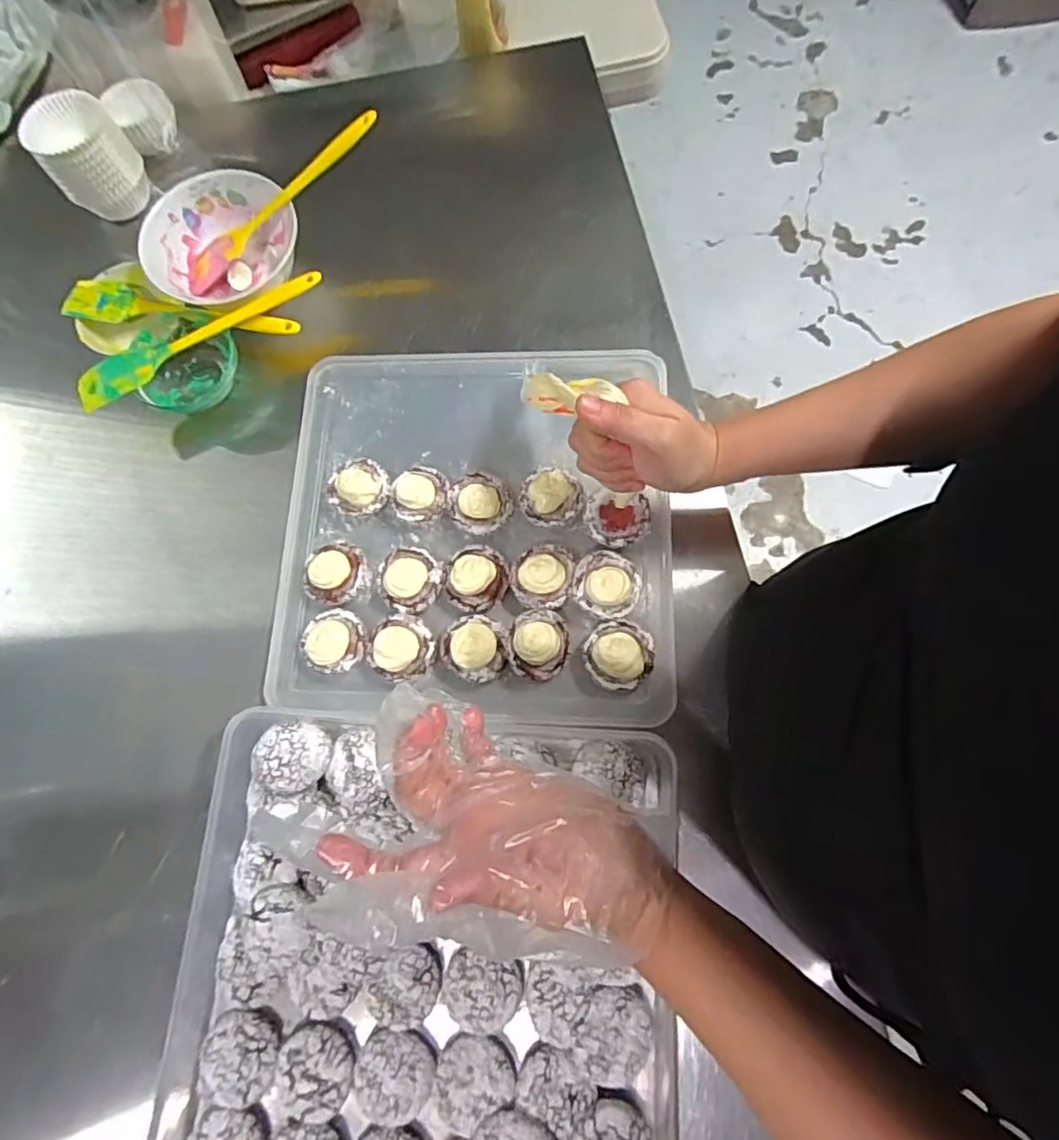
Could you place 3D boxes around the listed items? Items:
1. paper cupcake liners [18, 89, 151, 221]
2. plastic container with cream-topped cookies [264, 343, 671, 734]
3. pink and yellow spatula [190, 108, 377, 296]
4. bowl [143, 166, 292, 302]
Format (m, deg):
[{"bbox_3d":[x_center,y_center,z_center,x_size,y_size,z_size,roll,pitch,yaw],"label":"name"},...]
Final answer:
[{"bbox_3d":[-0.384,-0.363,0.536,0.061,0.078,0.069,-2,74,2],"label":"paper cupcake liners"},{"bbox_3d":[-0.042,-0.037,0.474,0.295,0.052,0.291,1,74,3],"label":"plastic container with cream-topped cookies"},{"bbox_3d":[-0.208,-0.303,0.504,0.208,0.014,0.036,-30,74,17],"label":"pink and yellow spatula"},{"bbox_3d":[-0.260,-0.274,0.525,0.128,0.051,0.120,6,74,4],"label":"bowl"}]

